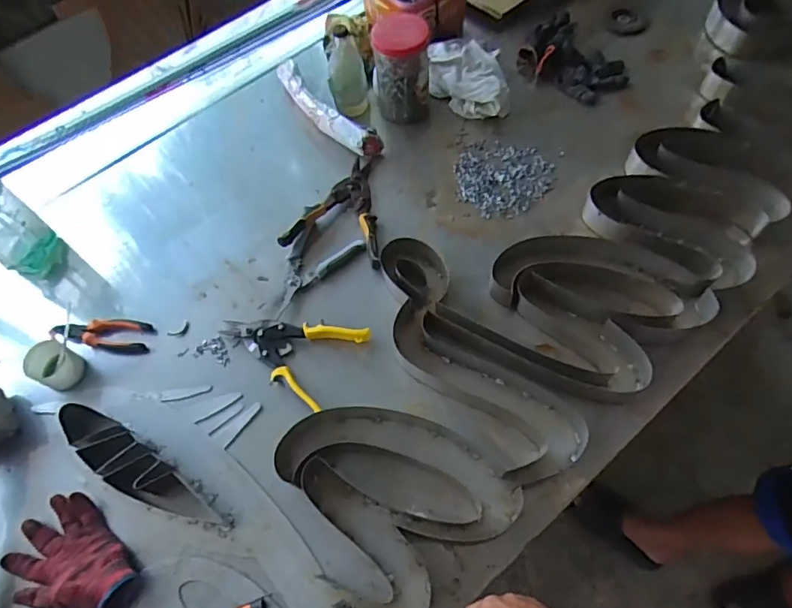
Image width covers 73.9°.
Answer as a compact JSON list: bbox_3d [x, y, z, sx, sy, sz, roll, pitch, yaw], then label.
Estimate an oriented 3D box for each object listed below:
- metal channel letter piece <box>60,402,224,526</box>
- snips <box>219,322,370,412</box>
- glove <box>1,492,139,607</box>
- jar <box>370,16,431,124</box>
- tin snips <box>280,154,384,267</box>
[{"bbox_3d":[-0.358,0.227,0.727,0.273,0.046,0.065,30,69,17],"label":"metal channel letter piece"},{"bbox_3d":[-0.168,0.056,0.825,0.212,0.024,0.138,28,68,16],"label":"snips"},{"bbox_3d":[-0.428,0.342,0.684,0.187,0.046,0.125,38,71,19],"label":"glove"},{"bbox_3d":[0.011,-0.435,0.990,0.097,0.180,0.086,-8,63,-1],"label":"jar"},{"bbox_3d":[-0.092,-0.181,0.932,0.168,0.028,0.233,8,64,7],"label":"tin snips"}]

